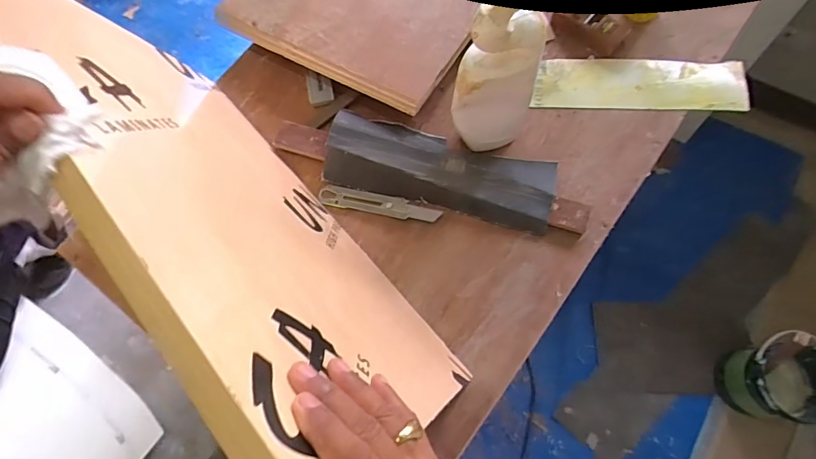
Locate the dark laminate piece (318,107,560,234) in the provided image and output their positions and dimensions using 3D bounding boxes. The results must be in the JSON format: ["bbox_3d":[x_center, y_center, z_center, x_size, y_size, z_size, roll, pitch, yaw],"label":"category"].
[{"bbox_3d":[0.042,-0.083,0.617,0.307,0.033,0.104,15,73,7],"label":"dark laminate piece"}]

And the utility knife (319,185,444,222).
[{"bbox_3d":[-0.040,-0.036,0.625,0.167,0.009,0.029,12,73,6],"label":"utility knife"}]

